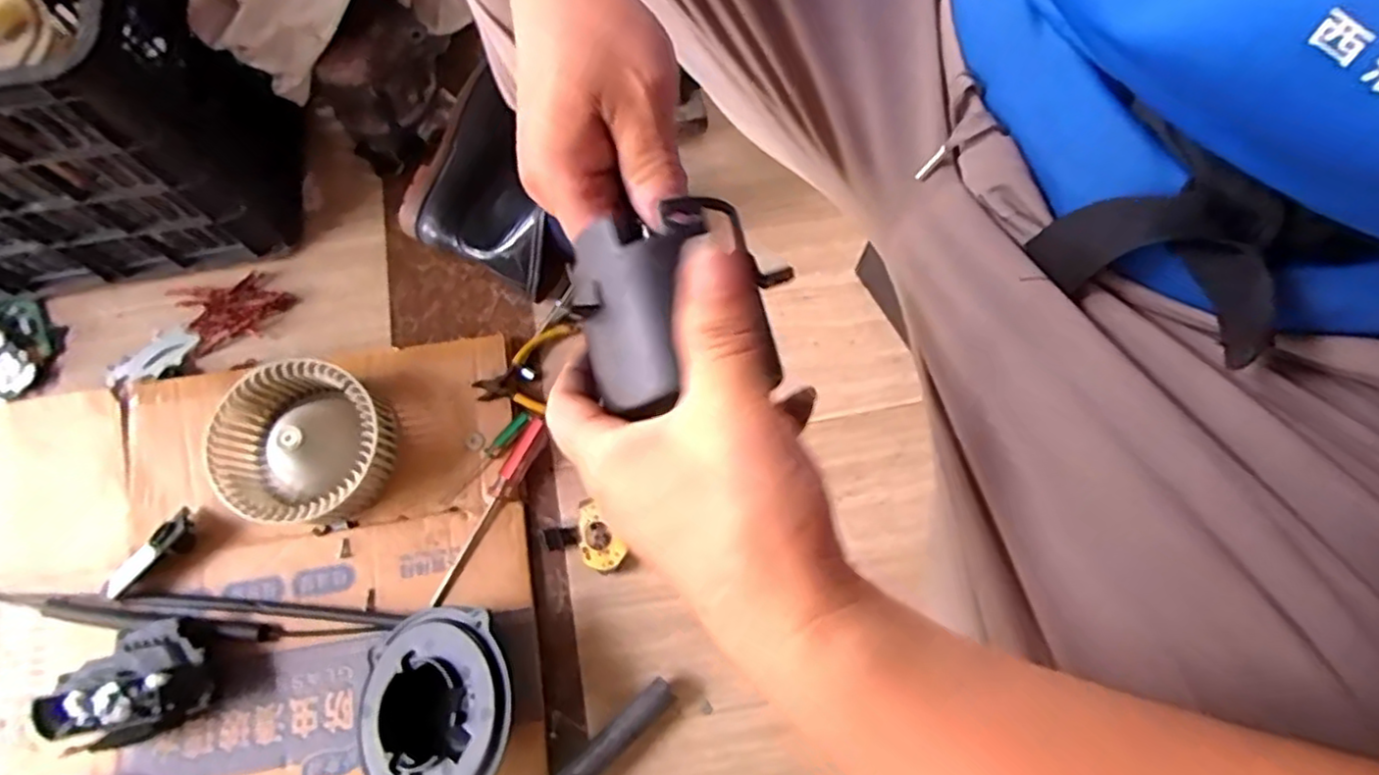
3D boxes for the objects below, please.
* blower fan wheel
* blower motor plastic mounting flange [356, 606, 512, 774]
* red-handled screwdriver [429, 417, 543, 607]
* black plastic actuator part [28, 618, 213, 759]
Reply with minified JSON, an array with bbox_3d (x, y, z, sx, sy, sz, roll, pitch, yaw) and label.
[{"bbox_3d":[-0.351,0.052,0.635,0.136,0.083,0.137,0,72,1],"label":"blower fan wheel"},{"bbox_3d":[-0.206,0.268,0.569,0.150,0.050,0.162,-4,70,21],"label":"blower motor plastic mounting flange"},{"bbox_3d":[-0.194,0.114,0.648,0.015,0.014,0.192,28,75,9],"label":"red-handled screwdriver"},{"bbox_3d":[-0.464,0.250,0.576,0.117,0.066,0.085,-27,74,-8],"label":"black plastic actuator part"}]

